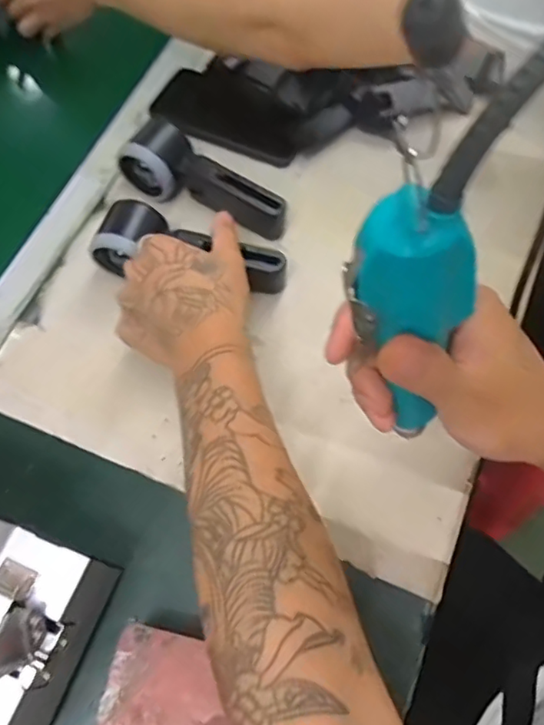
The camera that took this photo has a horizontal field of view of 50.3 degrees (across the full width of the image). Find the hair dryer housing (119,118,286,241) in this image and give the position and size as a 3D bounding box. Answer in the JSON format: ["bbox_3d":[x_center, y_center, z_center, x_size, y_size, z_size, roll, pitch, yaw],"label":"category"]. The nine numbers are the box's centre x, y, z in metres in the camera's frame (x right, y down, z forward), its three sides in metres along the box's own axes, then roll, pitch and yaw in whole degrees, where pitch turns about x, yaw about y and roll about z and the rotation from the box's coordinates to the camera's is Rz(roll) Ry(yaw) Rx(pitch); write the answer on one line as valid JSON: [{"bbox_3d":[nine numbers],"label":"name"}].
[{"bbox_3d":[-0.059,-0.173,0.538,0.164,0.060,0.055,20,68,12],"label":"hair dryer housing"}]

